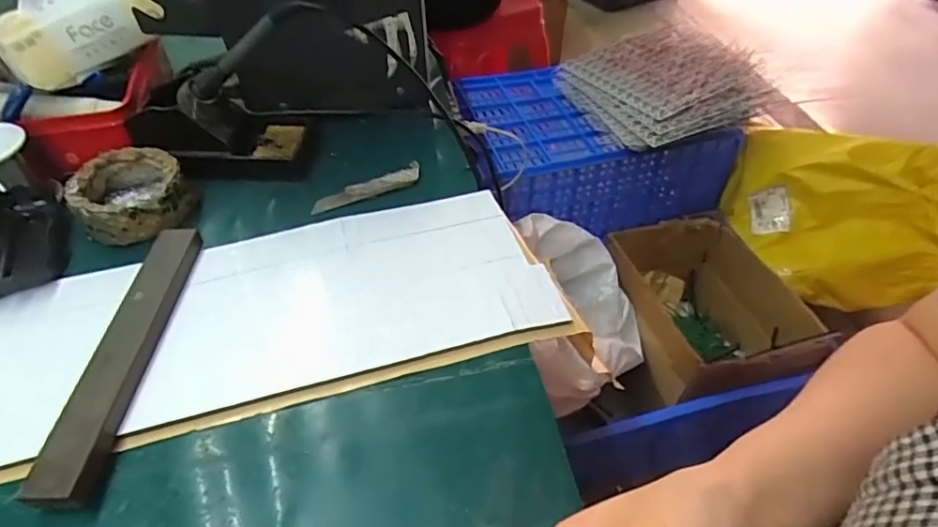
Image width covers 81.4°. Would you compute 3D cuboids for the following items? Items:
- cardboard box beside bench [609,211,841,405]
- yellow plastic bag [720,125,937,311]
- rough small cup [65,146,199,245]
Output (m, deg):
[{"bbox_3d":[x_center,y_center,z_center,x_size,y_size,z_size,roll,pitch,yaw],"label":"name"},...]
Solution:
[{"bbox_3d":[0.454,0.123,1.082,0.295,0.250,0.379,-8,46,-7],"label":"cardboard box beside bench"},{"bbox_3d":[0.741,-0.084,1.091,0.418,0.333,0.092,13,17,19],"label":"yellow plastic bag"},{"bbox_3d":[-0.282,-0.060,0.458,0.083,0.044,0.078,0,45,0],"label":"rough small cup"}]

